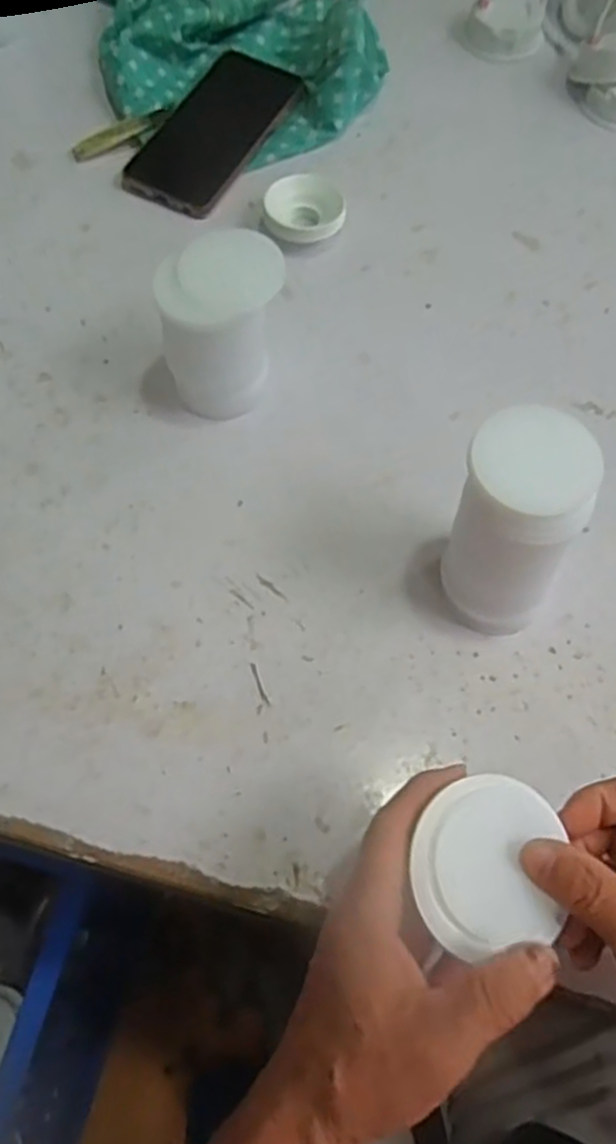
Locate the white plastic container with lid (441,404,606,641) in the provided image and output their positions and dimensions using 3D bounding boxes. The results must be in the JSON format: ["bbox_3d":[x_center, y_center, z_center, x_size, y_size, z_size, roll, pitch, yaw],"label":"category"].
[{"bbox_3d":[0.104,-0.021,0.403,0.065,0.116,0.065,0,65,-1],"label":"white plastic container with lid"}]

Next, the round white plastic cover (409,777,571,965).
[{"bbox_3d":[0.072,0.116,0.314,0.059,0.011,0.067,10,63,2],"label":"round white plastic cover"}]

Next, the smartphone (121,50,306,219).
[{"bbox_3d":[-0.073,-0.343,0.610,0.085,0.016,0.166,26,67,11],"label":"smartphone"}]

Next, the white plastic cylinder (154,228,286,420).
[{"bbox_3d":[-0.052,-0.146,0.474,0.068,0.096,0.053,1,65,-1],"label":"white plastic cylinder"}]

